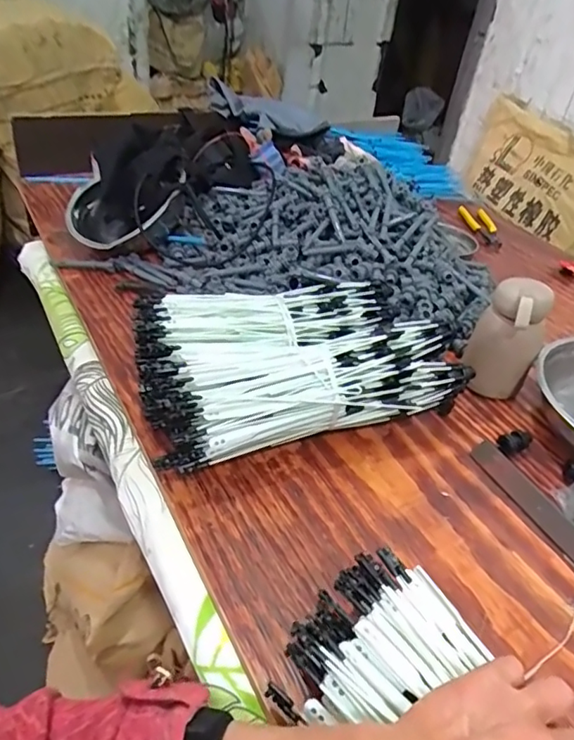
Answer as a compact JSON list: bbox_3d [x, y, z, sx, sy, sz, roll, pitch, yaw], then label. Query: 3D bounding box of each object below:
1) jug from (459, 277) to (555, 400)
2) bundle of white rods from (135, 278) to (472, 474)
[{"bbox_3d":[0.272,-0.035,0.682,0.081,0.147,0.069,22,41,17],"label":"jug"},{"bbox_3d":[0.007,-0.009,0.609,0.323,0.112,0.205,-10,43,-21],"label":"bundle of white rods"}]

